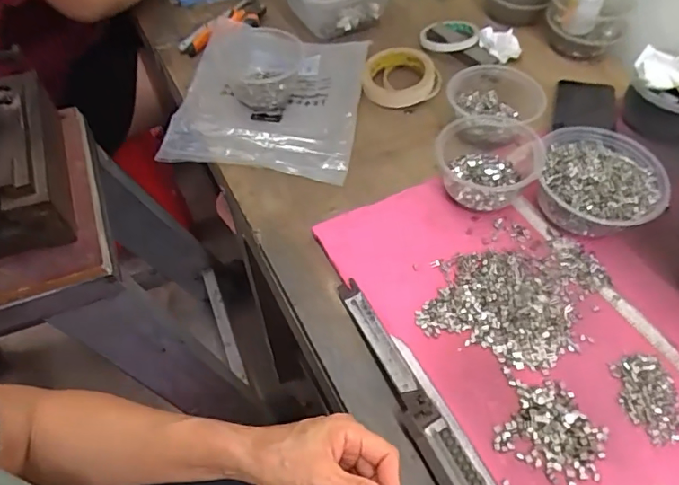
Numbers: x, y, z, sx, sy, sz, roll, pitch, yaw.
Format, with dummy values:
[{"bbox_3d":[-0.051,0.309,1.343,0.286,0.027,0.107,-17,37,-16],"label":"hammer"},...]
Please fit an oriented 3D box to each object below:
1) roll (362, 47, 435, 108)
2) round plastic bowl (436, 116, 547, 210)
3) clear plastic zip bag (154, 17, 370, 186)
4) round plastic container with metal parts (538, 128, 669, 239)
[{"bbox_3d":[0.083,-0.232,0.698,0.096,0.035,0.096,-1,55,2],"label":"roll"},{"bbox_3d":[0.174,-0.101,0.581,0.111,0.058,0.136,19,58,15],"label":"round plastic bowl"},{"bbox_3d":[-0.095,-0.201,0.682,0.242,0.038,0.255,6,56,7],"label":"clear plastic zip bag"},{"bbox_3d":[0.282,-0.066,0.553,0.122,0.057,0.134,-1,55,2],"label":"round plastic container with metal parts"}]

